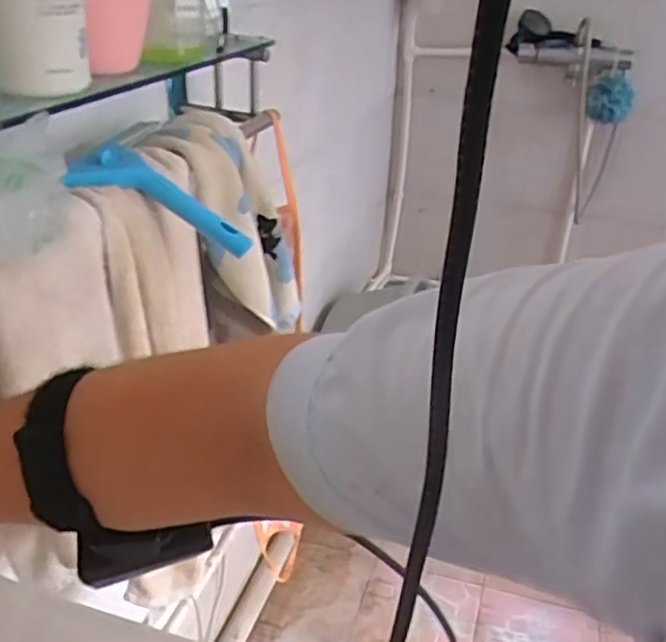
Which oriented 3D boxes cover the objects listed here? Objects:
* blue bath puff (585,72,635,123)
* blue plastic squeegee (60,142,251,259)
[{"bbox_3d":[0.701,-0.566,1.758,0.113,0.110,0.119,10,30,19],"label":"blue bath puff"},{"bbox_3d":[-0.142,-0.106,0.596,0.157,0.029,0.073,29,27,-8],"label":"blue plastic squeegee"}]

